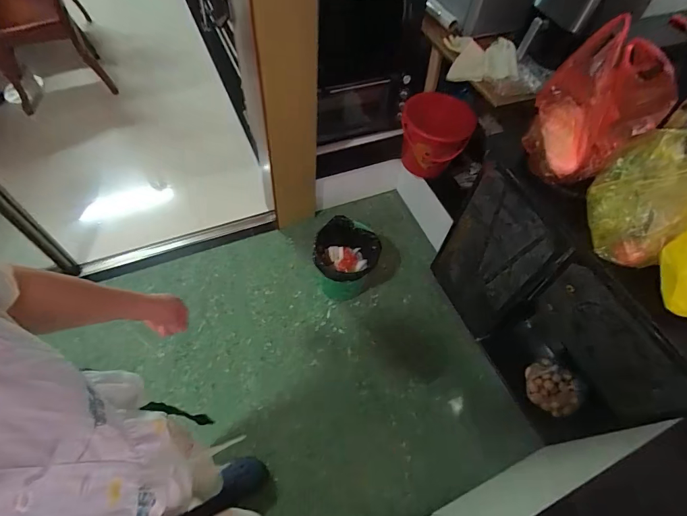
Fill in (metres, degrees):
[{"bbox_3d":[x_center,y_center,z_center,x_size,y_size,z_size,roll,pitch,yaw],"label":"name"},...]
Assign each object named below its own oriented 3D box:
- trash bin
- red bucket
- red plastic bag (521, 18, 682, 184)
[{"bbox_3d":[0.004,0.006,1.531,0.225,0.282,0.241,23,62,9],"label":"trash bin"},{"bbox_3d":[0.380,-0.515,1.603,0.283,0.236,0.275,1,61,-3],"label":"red bucket"},{"bbox_3d":[0.575,-0.335,0.842,0.248,0.320,0.163,-8,62,-8],"label":"red plastic bag"}]

